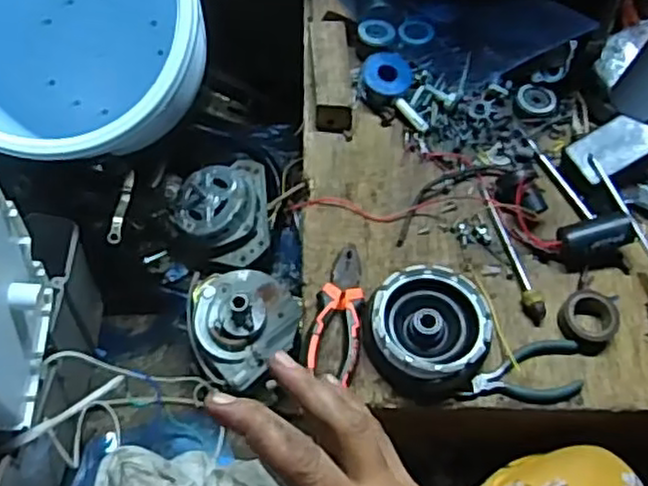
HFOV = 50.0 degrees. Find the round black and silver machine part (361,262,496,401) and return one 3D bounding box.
[{"bbox_3d":[0.090,0.076,0.608,0.102,0.039,0.105,2,60,-3],"label":"round black and silver machine part"}]

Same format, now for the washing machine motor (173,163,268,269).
[{"bbox_3d":[-0.145,-0.054,0.987,0.129,0.063,0.167,-3,60,-6],"label":"washing machine motor"}]

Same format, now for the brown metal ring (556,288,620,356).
[{"bbox_3d":[0.241,0.069,0.631,0.051,0.024,0.059,32,62,14],"label":"brown metal ring"}]

